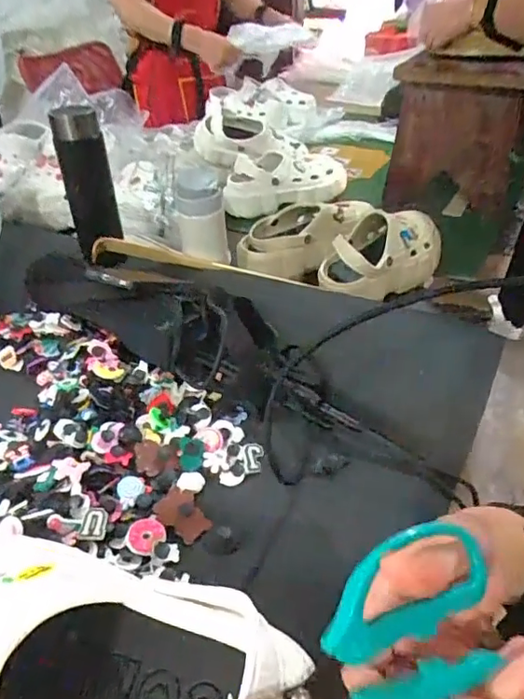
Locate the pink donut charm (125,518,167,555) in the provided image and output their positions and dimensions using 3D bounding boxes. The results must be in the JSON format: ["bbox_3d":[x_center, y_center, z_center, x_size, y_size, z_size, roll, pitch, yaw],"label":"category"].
[{"bbox_3d":[-0.089,0.141,0.418,0.027,0.006,0.028,-2,37,2],"label":"pink donut charm"}]

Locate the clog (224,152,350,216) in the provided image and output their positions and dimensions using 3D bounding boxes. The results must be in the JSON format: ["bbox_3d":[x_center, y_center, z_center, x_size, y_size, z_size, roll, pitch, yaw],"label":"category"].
[{"bbox_3d":[0.056,-0.365,1.191,0.288,0.098,0.129,-15,39,-15],"label":"clog"}]

